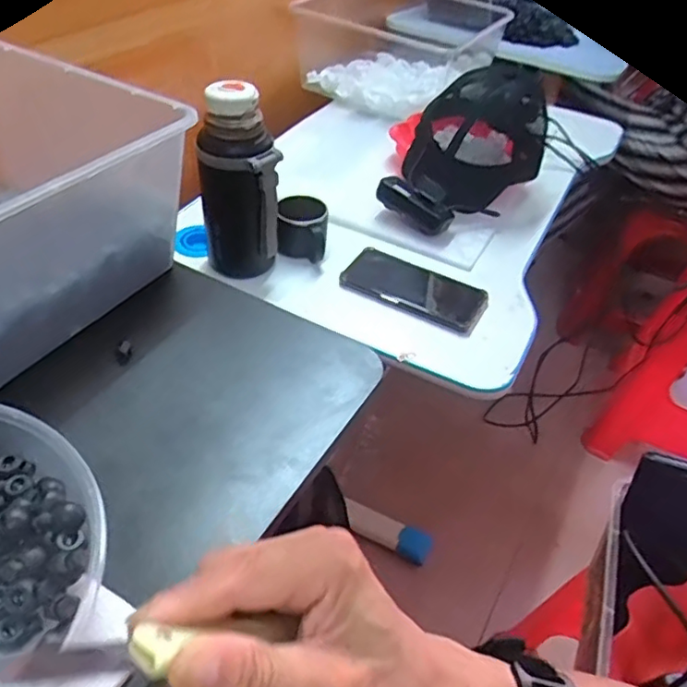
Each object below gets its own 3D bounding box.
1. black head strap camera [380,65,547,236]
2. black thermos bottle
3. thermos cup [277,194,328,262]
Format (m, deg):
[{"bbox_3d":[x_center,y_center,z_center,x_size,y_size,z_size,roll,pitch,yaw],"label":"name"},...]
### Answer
[{"bbox_3d":[0.172,-0.264,0.805,0.172,0.129,0.258,20,45,14],"label":"black head strap camera"},{"bbox_3d":[-0.110,-0.164,0.650,0.067,0.202,0.068,-20,50,-25],"label":"black thermos bottle"},{"bbox_3d":[-0.050,-0.140,0.734,0.057,0.062,0.052,3,44,-3],"label":"thermos cup"}]

